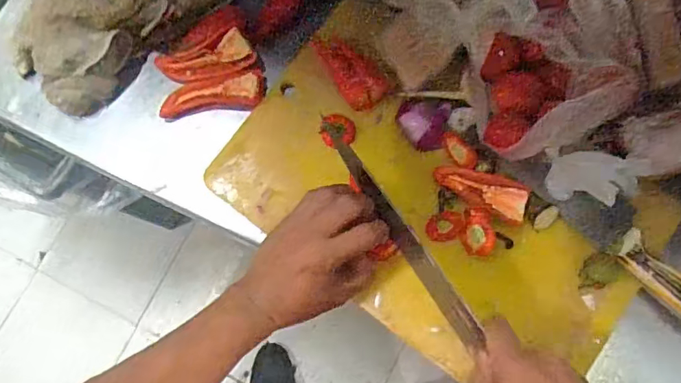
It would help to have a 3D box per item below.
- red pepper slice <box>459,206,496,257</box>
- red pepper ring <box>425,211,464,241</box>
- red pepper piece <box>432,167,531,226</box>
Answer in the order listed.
[{"bbox_3d":[0.116,0.033,0.428,0.025,0.020,0.042,7,77,3],"label":"red pepper slice"},{"bbox_3d":[0.090,0.030,0.438,0.030,0.005,0.025,3,76,2],"label":"red pepper ring"},{"bbox_3d":[0.120,-0.002,0.434,0.079,0.012,0.032,26,78,8],"label":"red pepper piece"}]

